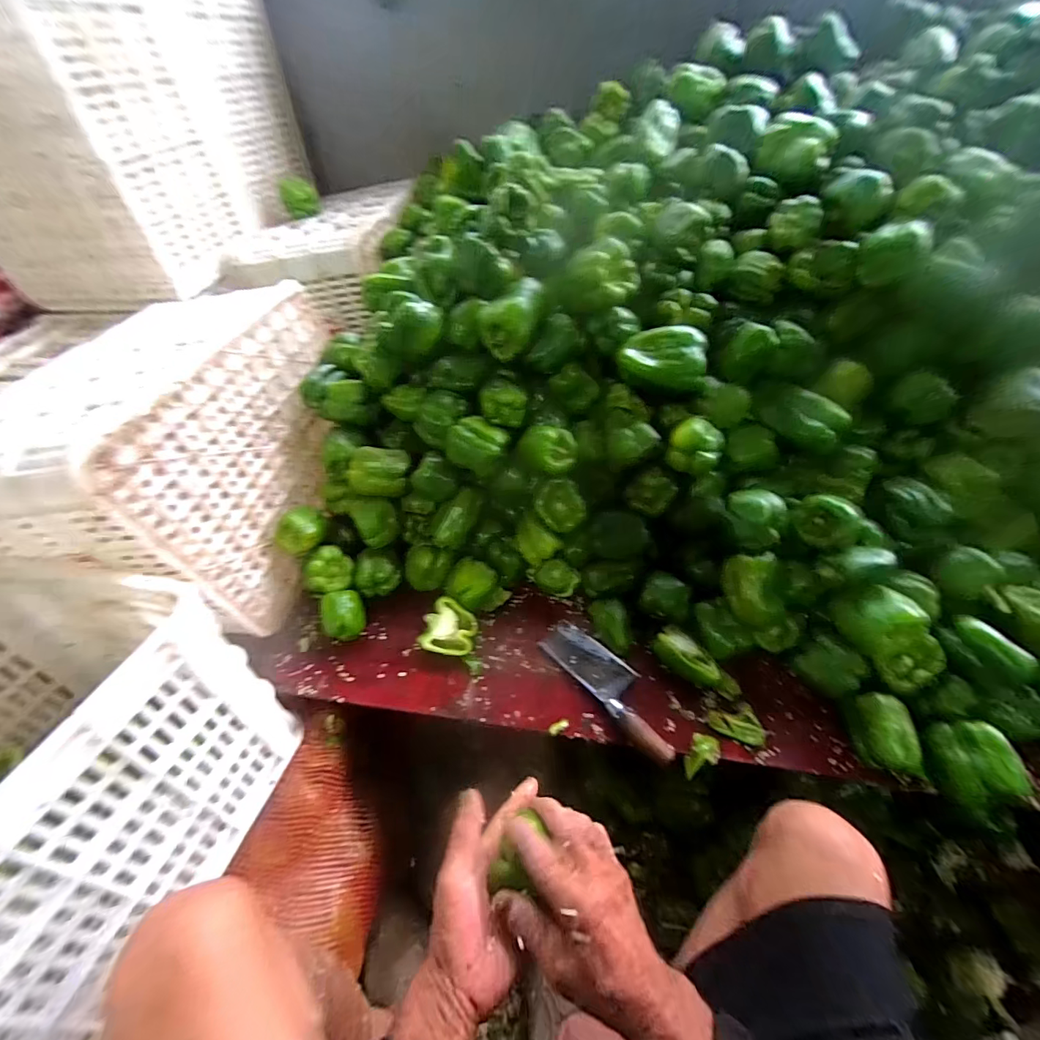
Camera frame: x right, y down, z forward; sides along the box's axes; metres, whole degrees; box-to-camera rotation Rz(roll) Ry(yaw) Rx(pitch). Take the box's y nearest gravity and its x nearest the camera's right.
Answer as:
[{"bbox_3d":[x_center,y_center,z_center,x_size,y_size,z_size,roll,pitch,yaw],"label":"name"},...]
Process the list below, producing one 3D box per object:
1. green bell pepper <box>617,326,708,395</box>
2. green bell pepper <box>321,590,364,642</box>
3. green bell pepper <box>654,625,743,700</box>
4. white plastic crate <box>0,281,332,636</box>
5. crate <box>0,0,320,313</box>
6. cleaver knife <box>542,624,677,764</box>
[{"bbox_3d":[0.197,-0.224,0.615,0.120,0.066,0.066,7,50,6],"label":"green bell pepper"},{"bbox_3d":[-0.252,0.140,0.637,0.054,0.061,0.066,-14,51,-11],"label":"green bell pepper"},{"bbox_3d":[0.236,0.191,0.587,0.053,0.033,0.118,-34,58,-25],"label":"green bell pepper"},{"bbox_3d":[-0.533,-0.120,0.710,0.372,0.318,0.532,-4,47,11],"label":"white plastic crate"},{"bbox_3d":[-0.736,-0.750,0.811,0.361,0.454,0.561,8,50,7],"label":"crate"},{"bbox_3d":[0.123,0.213,0.583,0.068,0.021,0.207,-33,57,-25],"label":"cleaver knife"}]

